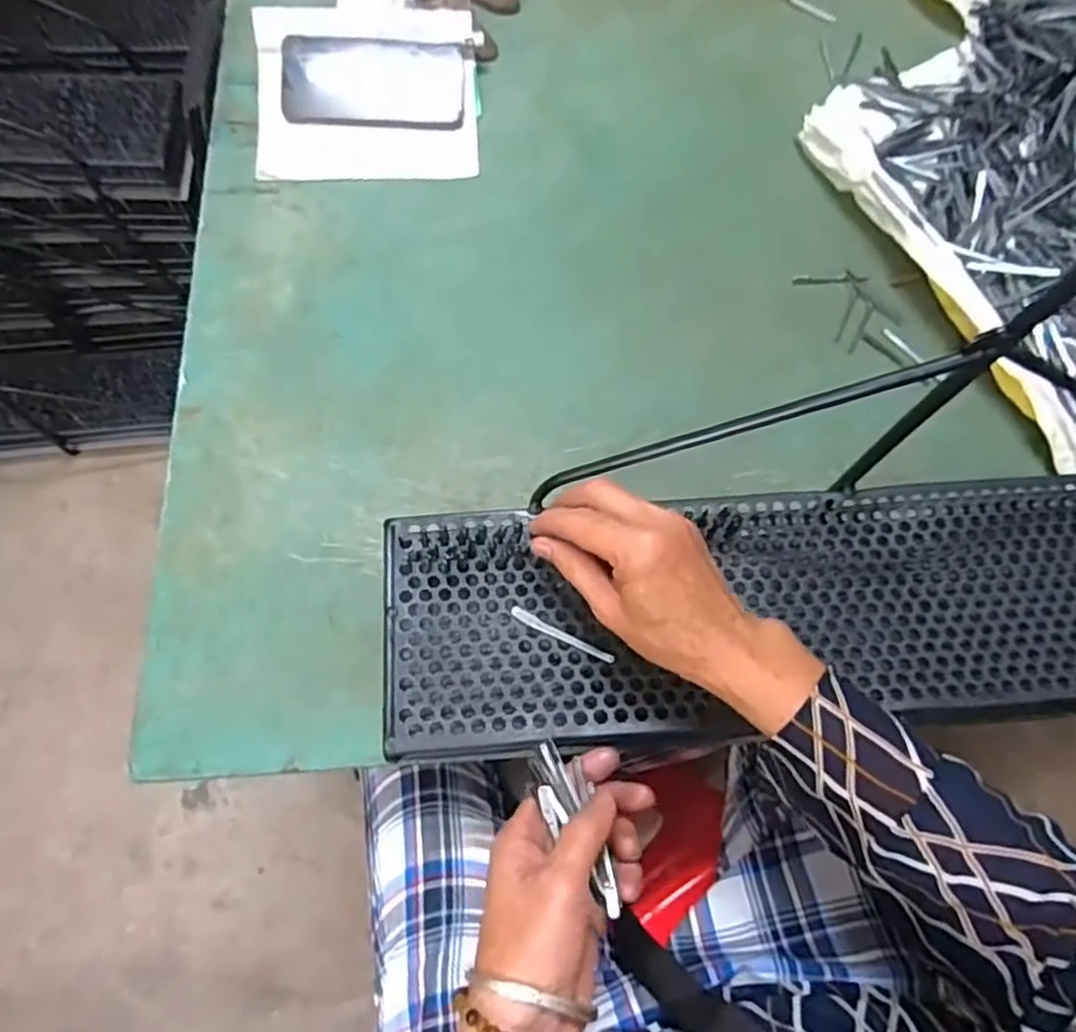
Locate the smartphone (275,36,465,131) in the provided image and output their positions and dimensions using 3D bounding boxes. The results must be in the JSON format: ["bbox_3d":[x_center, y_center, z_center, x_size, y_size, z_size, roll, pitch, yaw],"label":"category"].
[{"bbox_3d":[-0.151,-0.398,0.656,0.163,0.006,0.081,0,87,-4],"label":"smartphone"}]

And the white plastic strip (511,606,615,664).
[{"bbox_3d":[0.014,0.072,0.427,0.066,0.004,0.007,27,72,8],"label":"white plastic strip"}]

